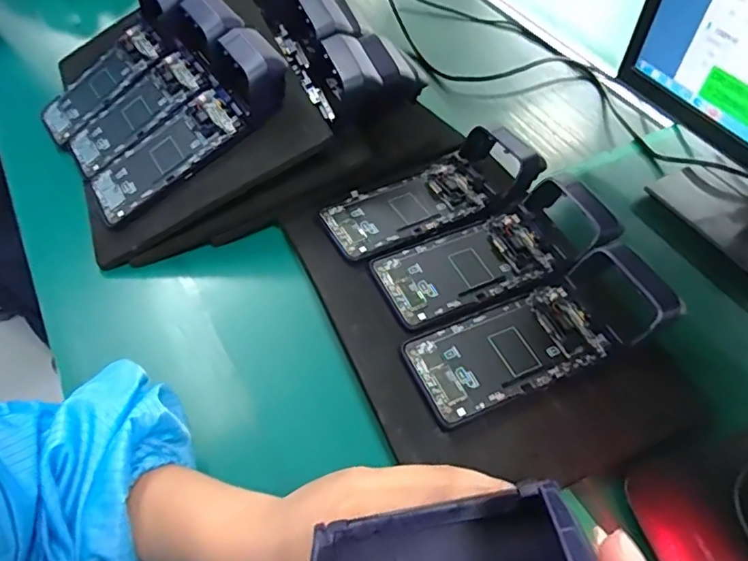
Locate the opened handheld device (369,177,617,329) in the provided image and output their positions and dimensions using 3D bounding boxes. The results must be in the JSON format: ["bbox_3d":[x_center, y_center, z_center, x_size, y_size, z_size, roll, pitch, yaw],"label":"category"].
[{"bbox_3d":[0.110,-0.032,0.480,0.222,0.044,0.089,-19,57,-18],"label":"opened handheld device"}]

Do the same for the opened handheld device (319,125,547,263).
[{"bbox_3d":[0.059,-0.094,0.522,0.224,0.044,0.094,-20,57,-19],"label":"opened handheld device"}]

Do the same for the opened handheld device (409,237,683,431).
[{"bbox_3d":[0.137,0.040,0.433,0.225,0.047,0.083,-18,56,-18],"label":"opened handheld device"}]

